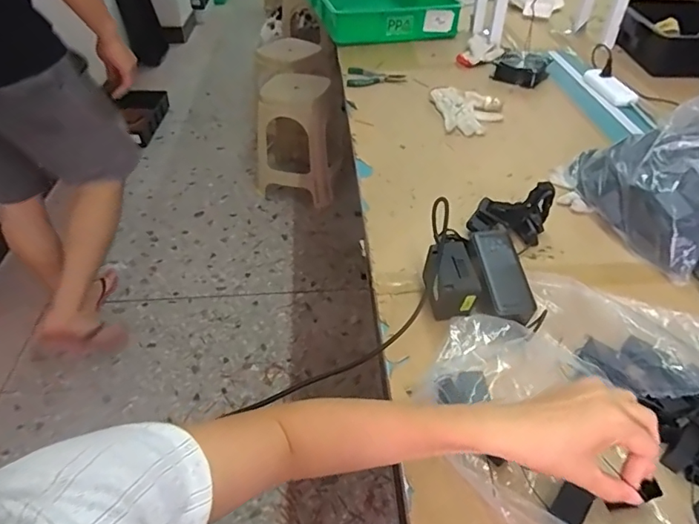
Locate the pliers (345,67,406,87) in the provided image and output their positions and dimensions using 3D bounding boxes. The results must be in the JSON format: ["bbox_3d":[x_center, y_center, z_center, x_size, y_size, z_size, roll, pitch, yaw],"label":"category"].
[{"bbox_3d":[0.067,-0.453,1.213,0.142,0.013,0.087,2,42,3],"label":"pliers"}]

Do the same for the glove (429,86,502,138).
[{"bbox_3d":[0.258,-0.328,1.063,0.137,0.024,0.172,-1,42,-1],"label":"glove"}]

